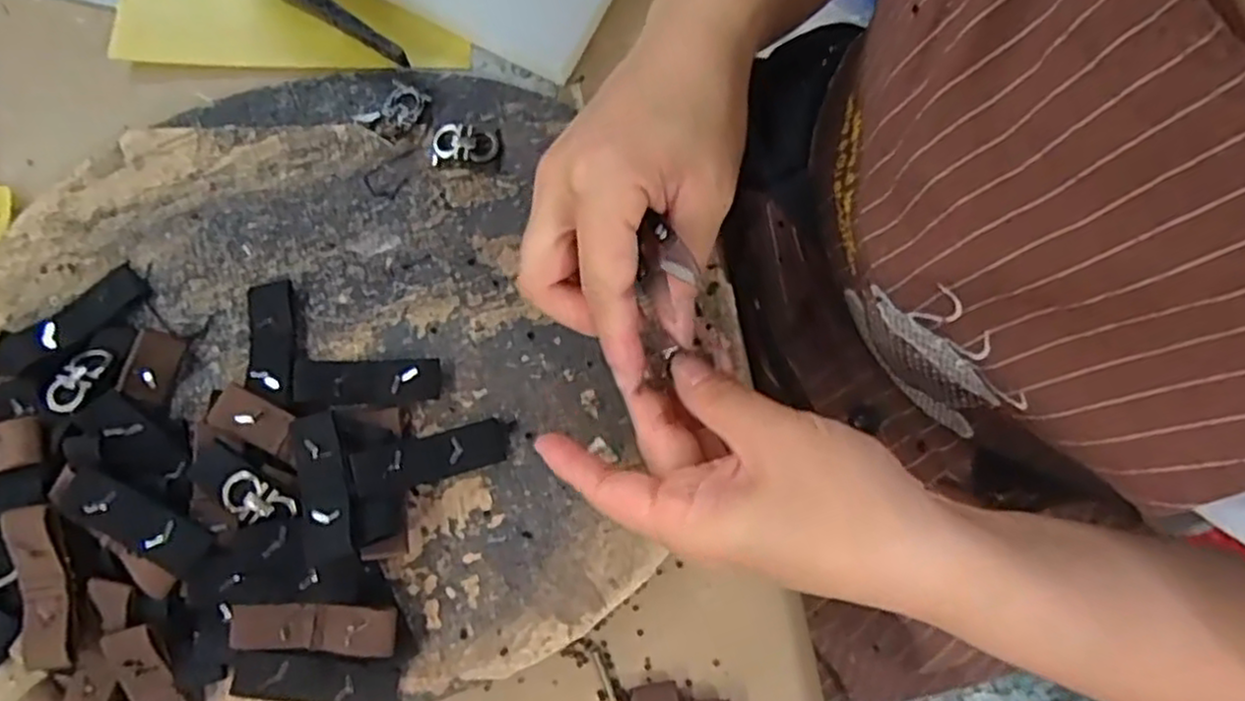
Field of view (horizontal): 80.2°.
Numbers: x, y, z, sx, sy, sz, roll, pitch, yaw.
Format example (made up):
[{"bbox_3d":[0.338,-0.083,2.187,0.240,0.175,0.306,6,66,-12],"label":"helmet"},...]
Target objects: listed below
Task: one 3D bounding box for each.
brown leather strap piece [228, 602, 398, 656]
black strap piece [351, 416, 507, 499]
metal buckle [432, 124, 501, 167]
[{"bbox_3d":[-0.123,0.111,0.295,0.064,0.004,0.019,2,85,-1],"label":"brown leather strap piece"},{"bbox_3d":[-0.082,0.046,0.317,0.062,0.006,0.020,-13,77,-18],"label":"black strap piece"},{"bbox_3d":[-0.075,-0.099,0.352,0.033,0.006,0.019,-2,78,1],"label":"metal buckle"}]

